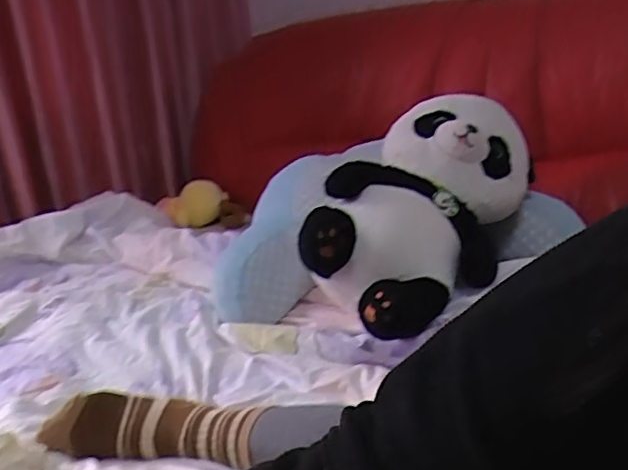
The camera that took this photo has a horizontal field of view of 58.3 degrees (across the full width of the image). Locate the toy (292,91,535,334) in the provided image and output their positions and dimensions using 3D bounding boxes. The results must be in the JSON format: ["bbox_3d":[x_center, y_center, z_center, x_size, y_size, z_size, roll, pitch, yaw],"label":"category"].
[{"bbox_3d":[0.150,-0.056,0.875,0.230,0.203,0.447,23,61,34],"label":"toy"}]

